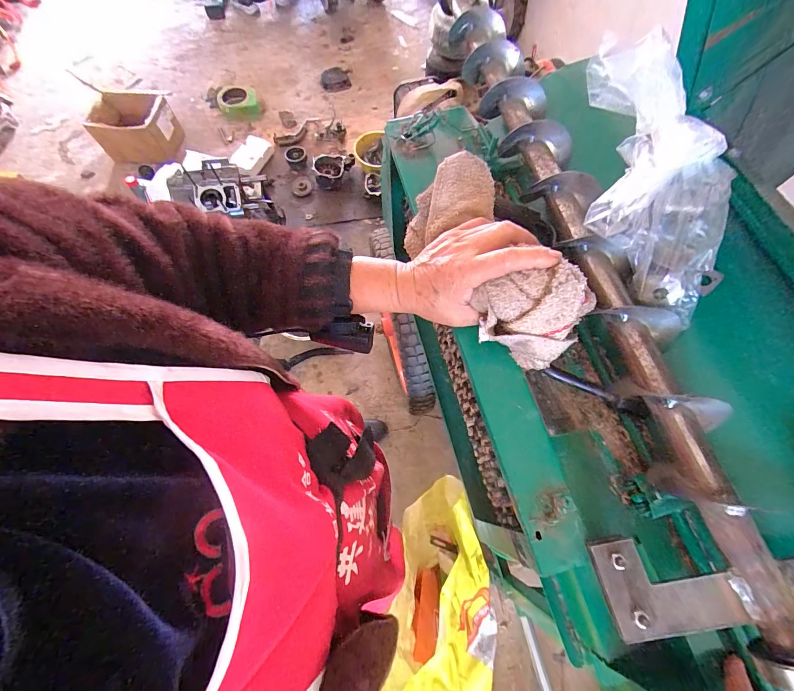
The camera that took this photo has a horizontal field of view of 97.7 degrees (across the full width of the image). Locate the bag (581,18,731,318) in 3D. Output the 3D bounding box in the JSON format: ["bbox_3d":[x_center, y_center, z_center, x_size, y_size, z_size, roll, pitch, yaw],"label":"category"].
[{"bbox_3d":[0.221,-0.135,0.303,0.085,0.073,0.230,-23,103,-8],"label":"bag"}]

